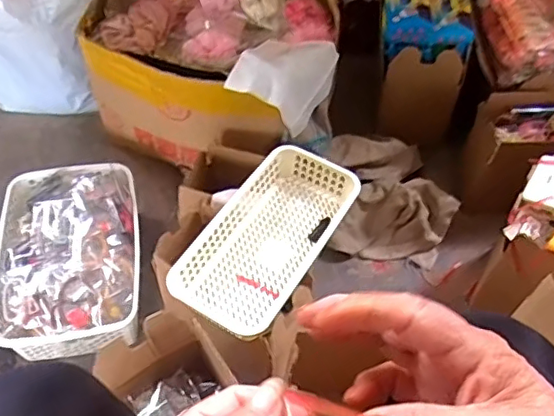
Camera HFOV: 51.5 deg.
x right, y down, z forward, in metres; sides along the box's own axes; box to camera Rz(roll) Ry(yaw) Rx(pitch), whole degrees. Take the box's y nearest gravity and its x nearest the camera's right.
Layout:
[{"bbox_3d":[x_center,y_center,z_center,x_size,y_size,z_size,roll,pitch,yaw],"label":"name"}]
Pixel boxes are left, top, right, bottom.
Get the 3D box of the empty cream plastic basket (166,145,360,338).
[{"bbox_3d":[-0.011,0.034,0.723,0.130,0.043,0.259,26,57,16],"label":"empty cream plastic basket"}]

